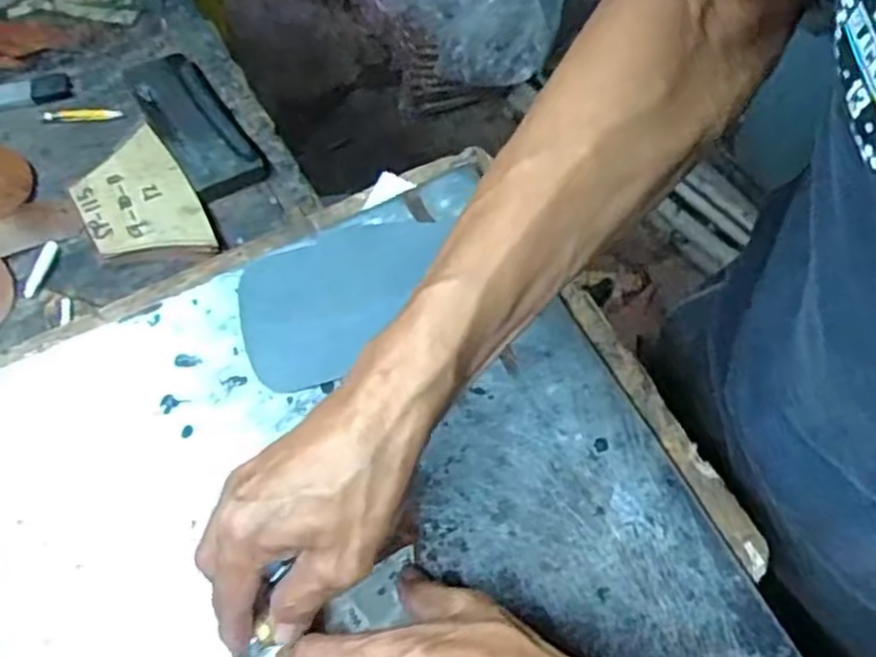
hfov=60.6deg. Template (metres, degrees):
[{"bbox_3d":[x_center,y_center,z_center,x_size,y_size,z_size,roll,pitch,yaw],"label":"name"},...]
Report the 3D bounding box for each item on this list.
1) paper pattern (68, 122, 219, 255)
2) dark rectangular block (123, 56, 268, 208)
[{"bbox_3d":[-0.211,-0.091,0.522,0.074,0.006,0.119,-29,65,-19],"label":"paper pattern"},{"bbox_3d":[-0.183,-0.156,0.565,0.056,0.011,0.153,-29,65,-19],"label":"dark rectangular block"}]

